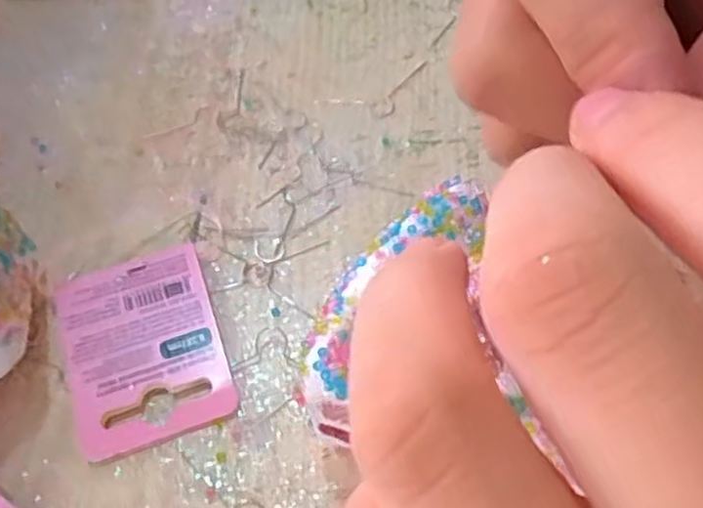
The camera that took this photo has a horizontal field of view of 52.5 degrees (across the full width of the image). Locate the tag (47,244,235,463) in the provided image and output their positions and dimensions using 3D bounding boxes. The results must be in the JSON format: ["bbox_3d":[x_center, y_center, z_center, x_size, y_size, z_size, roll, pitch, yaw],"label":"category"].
[{"bbox_3d":[-0.062,0.027,0.211,0.044,0.004,0.059,-19,60,-10],"label":"tag"}]

